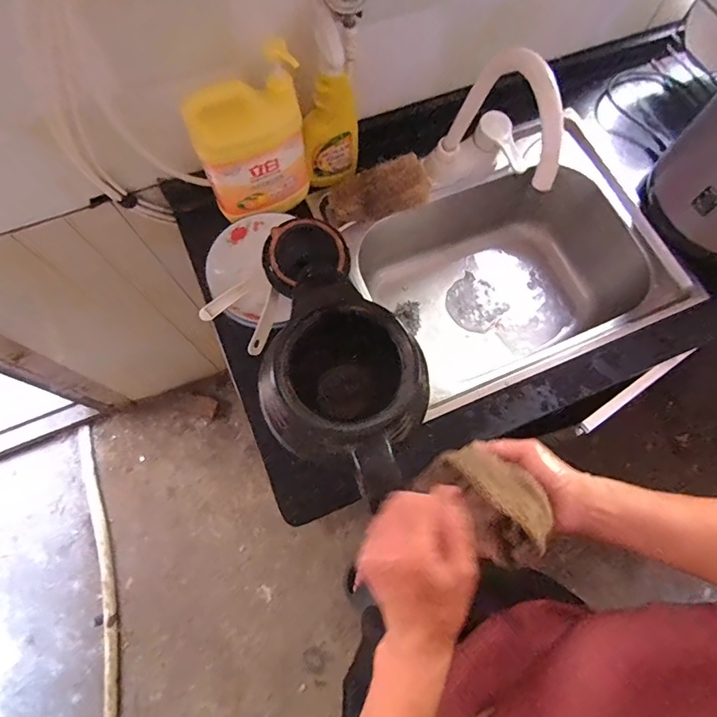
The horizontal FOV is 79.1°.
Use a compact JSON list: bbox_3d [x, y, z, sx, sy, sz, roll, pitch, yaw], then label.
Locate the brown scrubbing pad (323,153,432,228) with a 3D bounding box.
[{"bbox_3d":[0.032,-0.272,0.719,0.178,0.066,0.064,-17,72,7],"label":"brown scrubbing pad"}]

